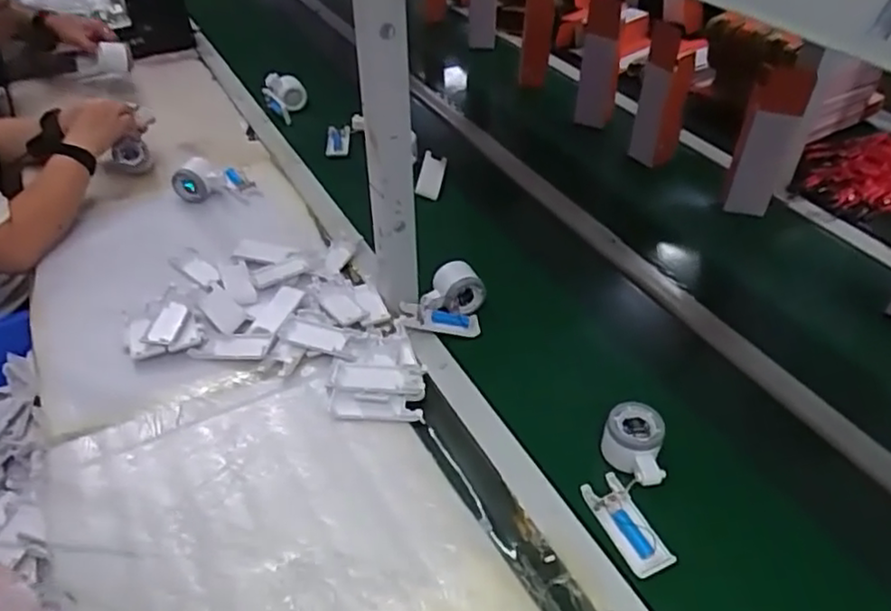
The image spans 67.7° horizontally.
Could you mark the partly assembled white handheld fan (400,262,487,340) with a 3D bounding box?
[{"bbox_3d":[-0.003,-0.005,0.872,0.105,0.056,0.094,1,42,0],"label":"partly assembled white handheld fan"}]

